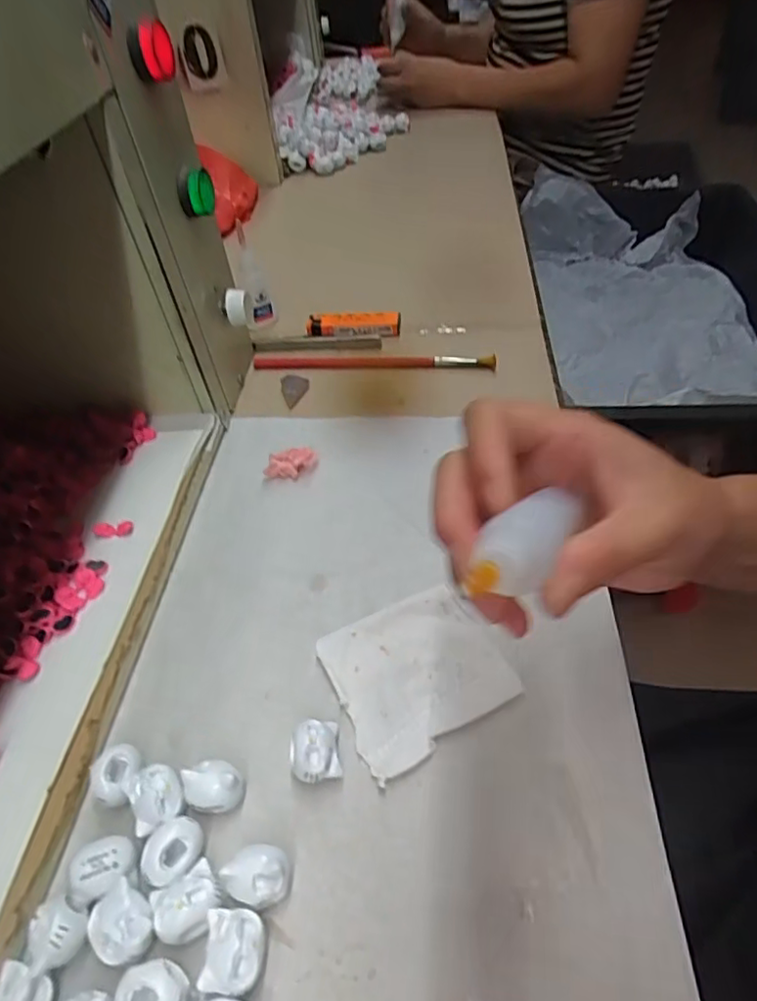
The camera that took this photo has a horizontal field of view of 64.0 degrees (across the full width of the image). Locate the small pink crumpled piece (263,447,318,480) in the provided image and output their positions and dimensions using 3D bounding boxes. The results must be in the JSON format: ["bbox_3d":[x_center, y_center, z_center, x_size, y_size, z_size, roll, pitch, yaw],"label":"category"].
[{"bbox_3d":[-0.060,-0.025,0.410,0.034,0.019,0.015,-6,46,1],"label":"small pink crumpled piece"}]

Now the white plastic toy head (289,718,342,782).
[{"bbox_3d":[-0.029,0.113,0.272,0.022,0.020,0.026,-8,46,-1],"label":"white plastic toy head"}]

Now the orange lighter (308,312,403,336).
[{"bbox_3d":[-0.022,-0.151,0.523,0.080,0.016,0.020,3,47,9],"label":"orange lighter"}]

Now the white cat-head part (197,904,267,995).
[{"bbox_3d":[-0.052,0.167,0.225,0.021,0.020,0.025,-4,47,3],"label":"white cat-head part"}]

